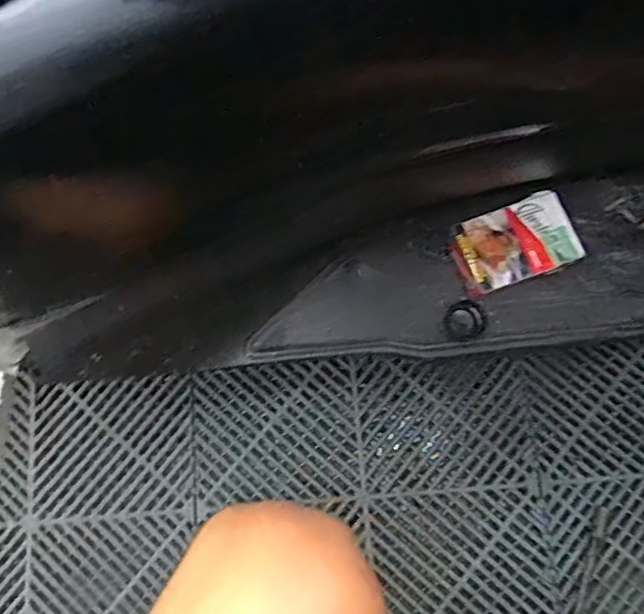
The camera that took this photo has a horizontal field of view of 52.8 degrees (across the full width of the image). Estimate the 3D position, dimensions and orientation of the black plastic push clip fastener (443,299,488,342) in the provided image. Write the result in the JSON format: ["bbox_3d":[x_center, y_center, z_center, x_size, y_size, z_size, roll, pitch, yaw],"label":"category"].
[{"bbox_3d":[0.107,0.010,0.491,0.034,0.012,0.030,-25,105,-9],"label":"black plastic push clip fastener"}]

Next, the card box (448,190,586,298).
[{"bbox_3d":[0.145,-0.049,0.491,0.092,0.018,0.058,-22,76,-4],"label":"card box"}]

